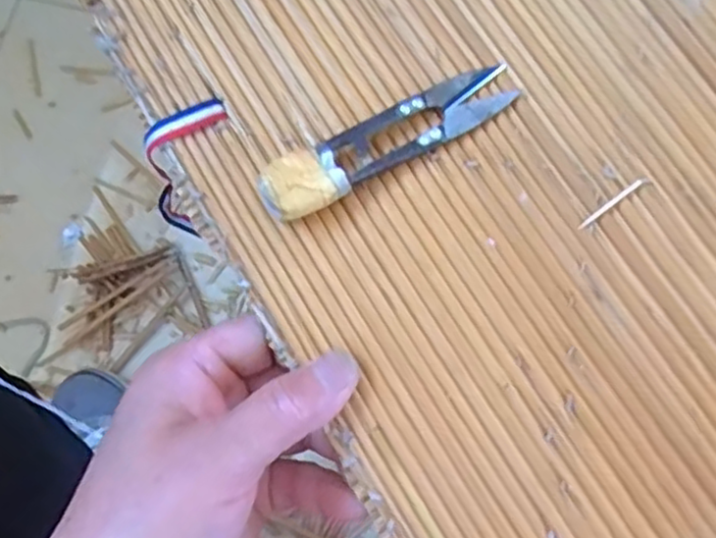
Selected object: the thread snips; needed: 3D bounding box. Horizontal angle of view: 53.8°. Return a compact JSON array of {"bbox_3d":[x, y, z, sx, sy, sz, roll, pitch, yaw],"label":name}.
[{"bbox_3d":[0.012,-0.048,0.255,0.101,0.017,0.021,-30,78,-6],"label":"thread snips"}]

